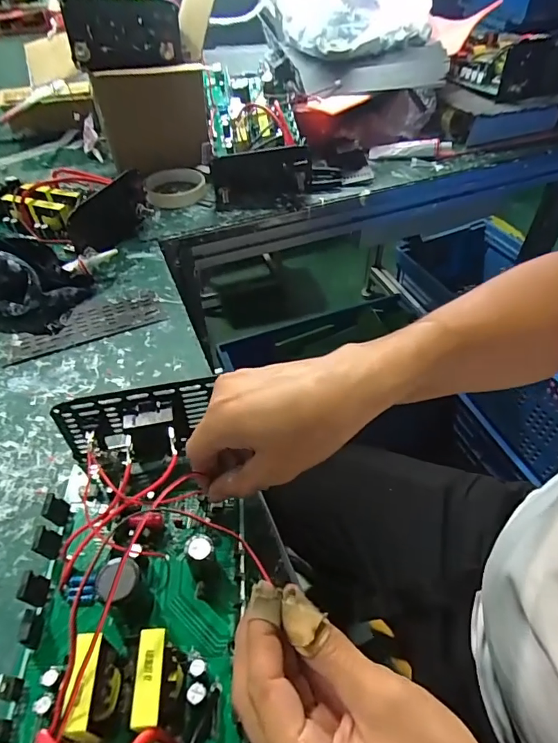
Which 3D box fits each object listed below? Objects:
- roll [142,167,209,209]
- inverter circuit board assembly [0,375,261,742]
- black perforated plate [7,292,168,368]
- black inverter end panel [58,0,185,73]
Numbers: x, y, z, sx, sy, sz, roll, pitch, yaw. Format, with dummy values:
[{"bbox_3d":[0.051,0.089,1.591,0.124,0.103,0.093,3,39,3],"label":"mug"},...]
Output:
[{"bbox_3d":[-0.143,-0.257,0.631,0.086,0.022,0.086,-9,48,-6],"label":"roll"},{"bbox_3d":[-0.083,0.139,0.238,0.137,0.070,0.306,-7,46,-5],"label":"inverter circuit board assembly"},{"bbox_3d":[-0.195,-0.049,0.455,0.143,0.005,0.058,-21,51,-16],"label":"black perforated plate"},{"bbox_3d":[-0.187,-0.412,0.547,0.130,0.070,0.027,-10,48,-7],"label":"black inverter end panel"}]

